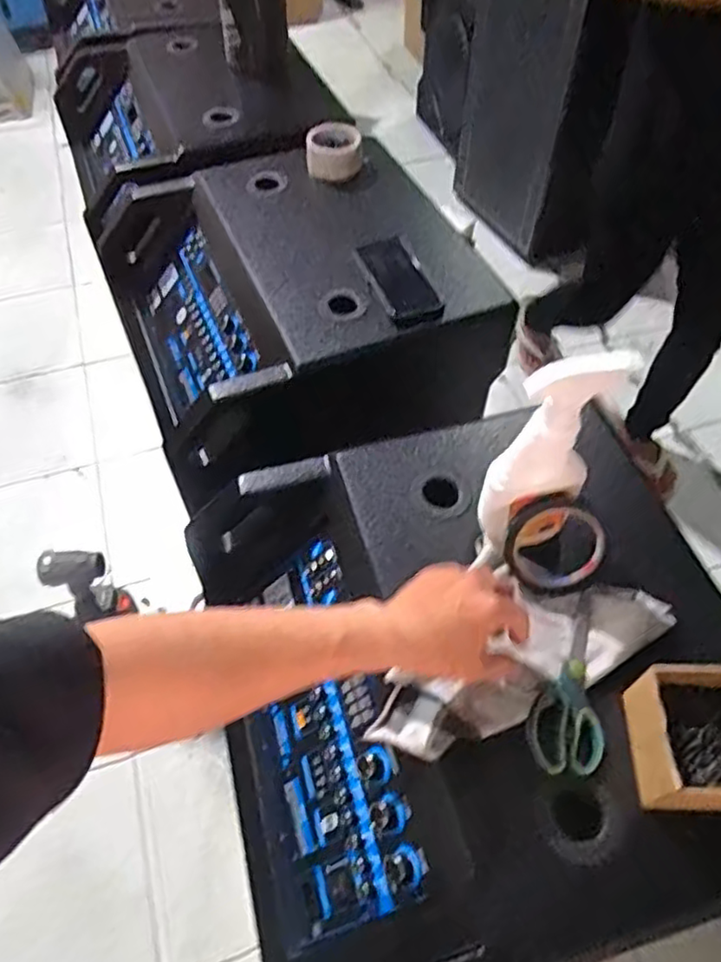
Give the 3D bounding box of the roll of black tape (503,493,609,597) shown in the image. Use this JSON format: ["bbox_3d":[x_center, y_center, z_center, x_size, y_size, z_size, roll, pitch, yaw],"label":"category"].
[{"bbox_3d":[0.188,0.060,0.640,0.097,0.103,0.029,-14,12,1],"label":"roll of black tape"}]

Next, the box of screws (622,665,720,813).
[{"bbox_3d":[0.282,0.215,0.541,0.098,0.069,0.112,1,54,1],"label":"box of screws"}]

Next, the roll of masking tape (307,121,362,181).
[{"bbox_3d":[-0.044,-0.547,1.103,0.089,0.060,0.089,-1,55,2],"label":"roll of masking tape"}]

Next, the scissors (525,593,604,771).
[{"bbox_3d":[0.199,0.184,0.590,0.068,0.007,0.169,38,55,2],"label":"scissors"}]

